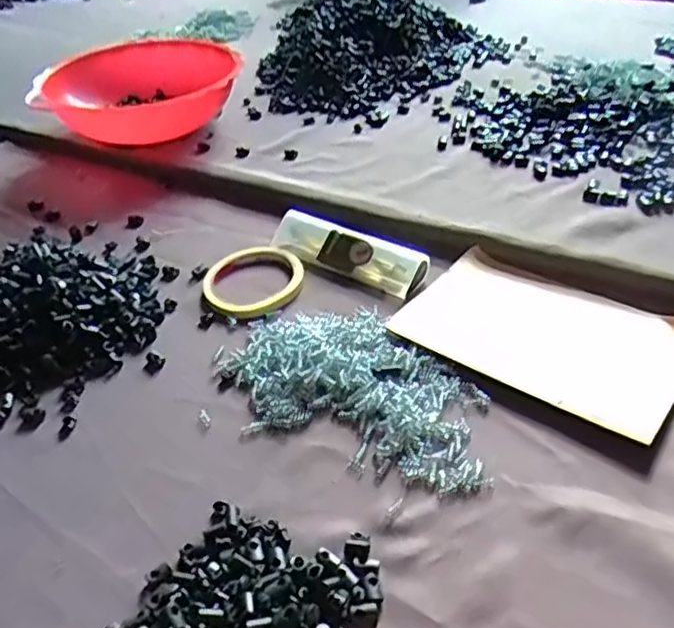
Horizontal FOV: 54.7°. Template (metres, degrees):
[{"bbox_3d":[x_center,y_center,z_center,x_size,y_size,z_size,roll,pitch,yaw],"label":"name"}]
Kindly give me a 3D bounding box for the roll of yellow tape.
[{"bbox_3d":[-0.075,-0.029,0.591,0.088,0.014,0.091,-2,39,2],"label":"roll of yellow tape"}]

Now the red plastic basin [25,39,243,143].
[{"bbox_3d":[-0.245,-0.281,0.846,0.229,0.080,0.229,-2,39,2],"label":"red plastic basin"}]

